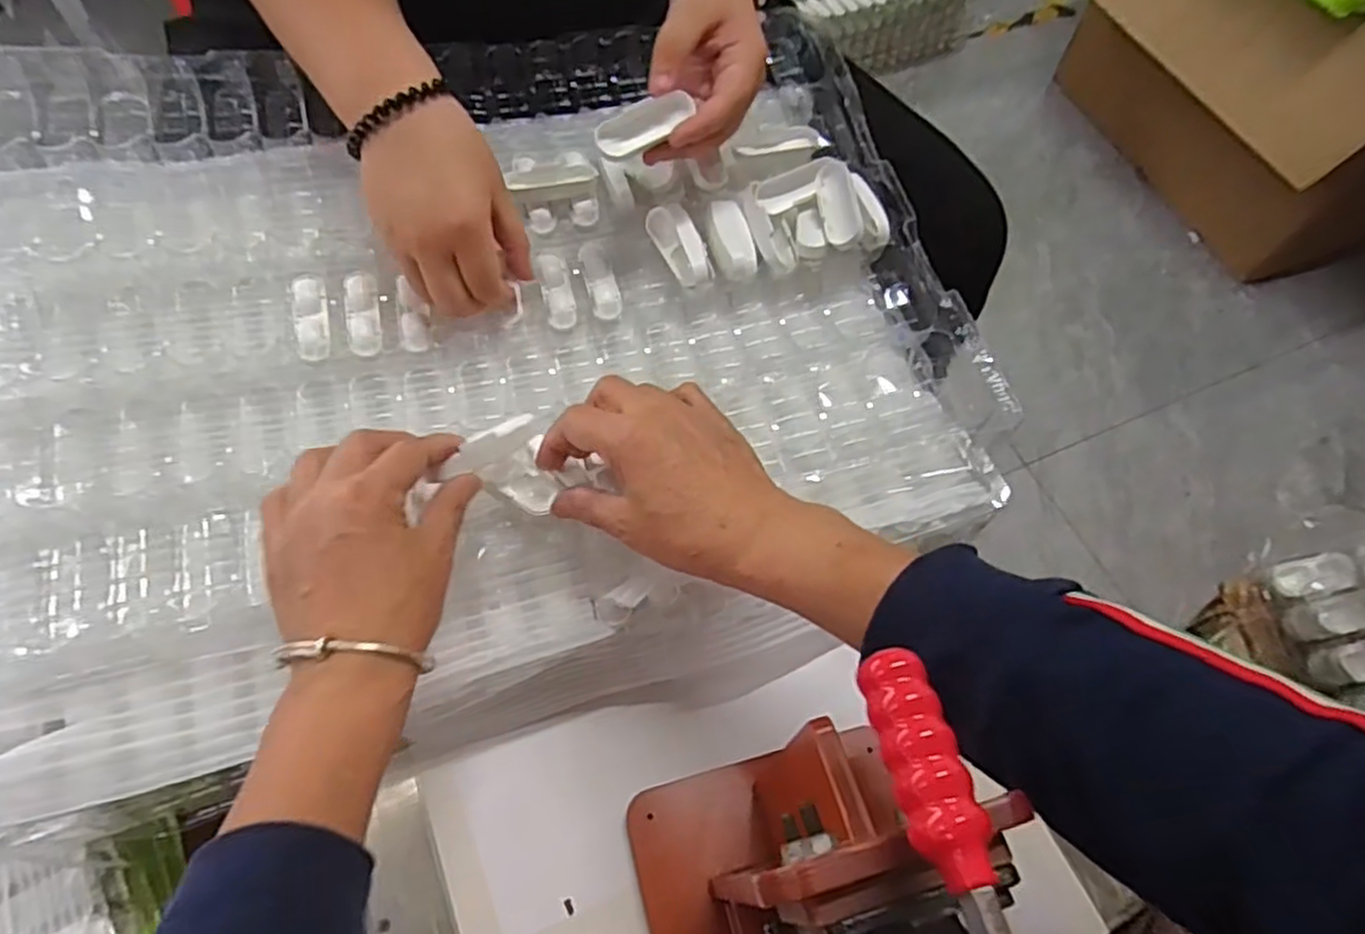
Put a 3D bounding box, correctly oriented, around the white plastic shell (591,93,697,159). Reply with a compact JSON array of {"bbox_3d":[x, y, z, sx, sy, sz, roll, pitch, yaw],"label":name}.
[{"bbox_3d":[-0.024,-0.211,0.461,0.062,0.015,0.027,-23,65,-14],"label":"white plastic shell"}]

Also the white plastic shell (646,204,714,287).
[{"bbox_3d":[-0.001,-0.152,0.507,0.023,0.023,0.063,-25,66,-15],"label":"white plastic shell"}]

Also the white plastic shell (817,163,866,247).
[{"bbox_3d":[0.105,-0.177,0.503,0.023,0.015,0.064,-5,62,-5],"label":"white plastic shell"}]

